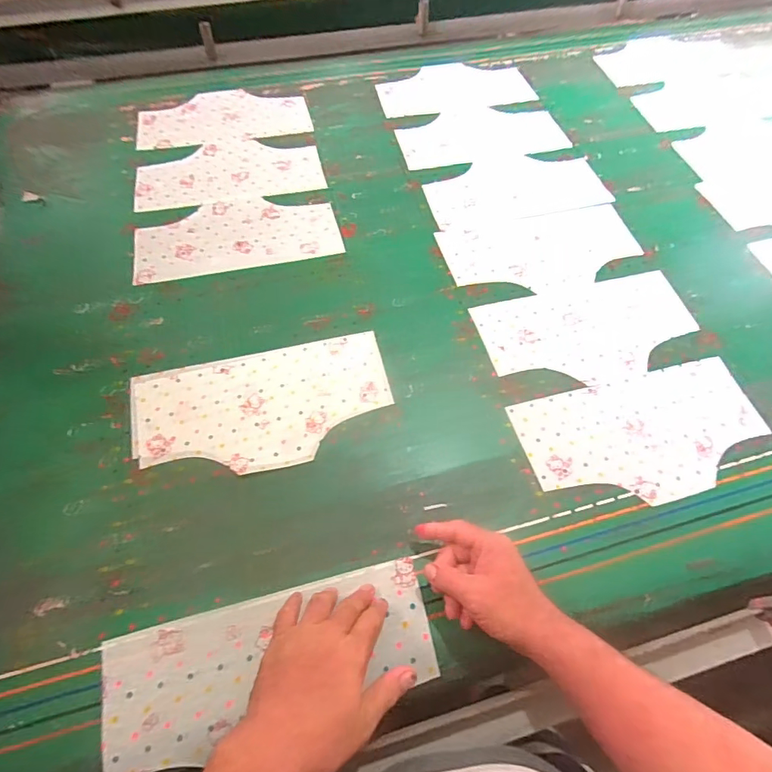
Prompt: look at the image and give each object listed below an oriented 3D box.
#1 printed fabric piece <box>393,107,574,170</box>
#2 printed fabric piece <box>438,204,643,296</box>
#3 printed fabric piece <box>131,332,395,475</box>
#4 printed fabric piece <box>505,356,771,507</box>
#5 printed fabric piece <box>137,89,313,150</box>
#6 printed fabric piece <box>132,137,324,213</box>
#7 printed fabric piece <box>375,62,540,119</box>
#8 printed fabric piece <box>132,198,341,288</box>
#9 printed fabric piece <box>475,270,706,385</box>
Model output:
[{"bbox_3d":[0.180,-0.486,0.896,0.315,0.004,0.157,-12,62,-8],"label":"printed fabric piece"},{"bbox_3d":[0.260,-0.224,0.768,0.323,0.008,0.165,-12,60,-9],"label":"printed fabric piece"},{"bbox_3d":[-0.159,0.027,0.607,0.327,0.008,0.170,-11,62,-7],"label":"printed fabric piece"},{"bbox_3d":[0.337,0.062,0.604,0.319,0.009,0.163,-13,62,-8],"label":"printed fabric piece"},{"bbox_3d":[-0.323,-0.540,0.925,0.323,0.005,0.180,-11,62,-7],"label":"printed fabric piece"},{"bbox_3d":[-0.280,-0.391,0.842,0.321,0.007,0.163,-9,61,-6],"label":"printed fabric piece"},{"bbox_3d":[0.146,-0.650,1.009,0.331,0.006,0.168,-11,62,-8],"label":"printed fabric piece"},{"bbox_3d":[-0.243,-0.250,0.765,0.319,0.007,0.158,-11,62,-7],"label":"printed fabric piece"},{"bbox_3d":[0.302,-0.083,0.686,0.320,0.009,0.164,-14,62,-8],"label":"printed fabric piece"}]

